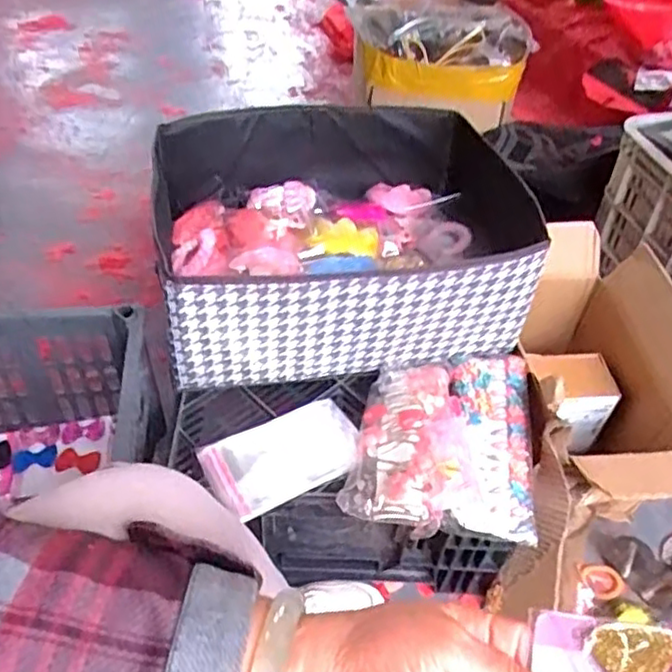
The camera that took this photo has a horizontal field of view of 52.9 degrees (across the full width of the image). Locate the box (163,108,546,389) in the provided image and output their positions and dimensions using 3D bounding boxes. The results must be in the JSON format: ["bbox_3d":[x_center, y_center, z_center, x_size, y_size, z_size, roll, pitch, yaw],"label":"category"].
[{"bbox_3d":[0.002,-0.123,0.822,0.414,0.164,0.343,-7,47,-11],"label":"box"}]

